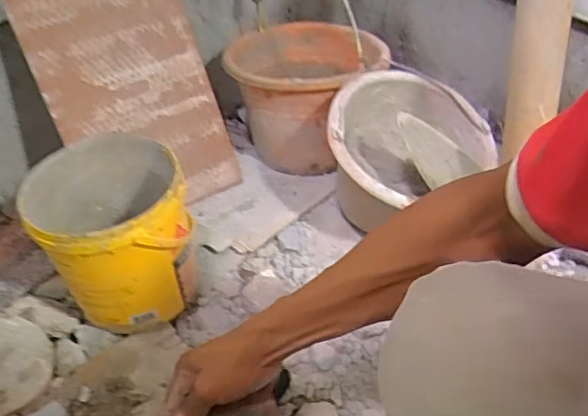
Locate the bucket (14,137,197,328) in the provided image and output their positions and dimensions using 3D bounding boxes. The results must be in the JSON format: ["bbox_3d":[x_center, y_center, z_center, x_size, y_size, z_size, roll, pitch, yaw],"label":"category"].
[{"bbox_3d":[-0.223,0.040,0.735,0.178,0.185,0.176,1,41,-1],"label":"bucket"}]

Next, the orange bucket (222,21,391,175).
[{"bbox_3d":[0.020,-0.199,1.019,0.249,0.194,0.258,1,41,-1],"label":"orange bucket"}]

